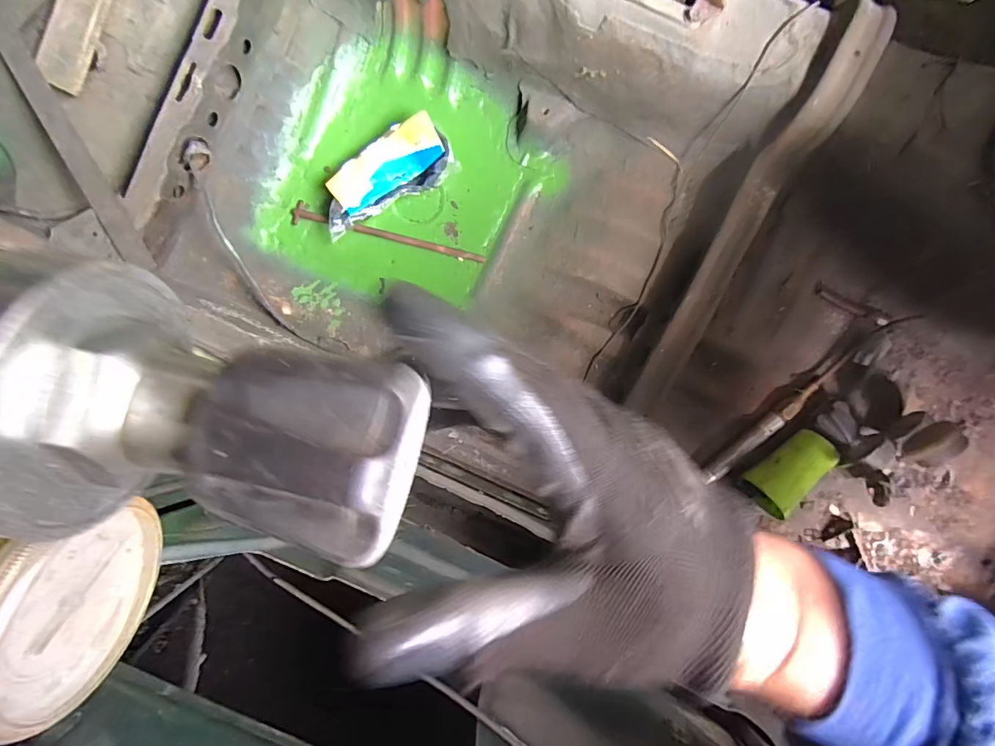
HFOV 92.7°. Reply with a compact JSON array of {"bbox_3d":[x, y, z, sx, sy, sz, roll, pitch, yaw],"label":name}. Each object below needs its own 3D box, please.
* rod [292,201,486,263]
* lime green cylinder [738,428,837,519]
[{"bbox_3d":[-0.167,-0.220,0.744,0.303,0.012,0.035,11,93,-1],"label":"rod"},{"bbox_3d":[0.419,0.142,0.669,0.127,0.052,0.062,-42,93,2],"label":"lime green cylinder"}]

